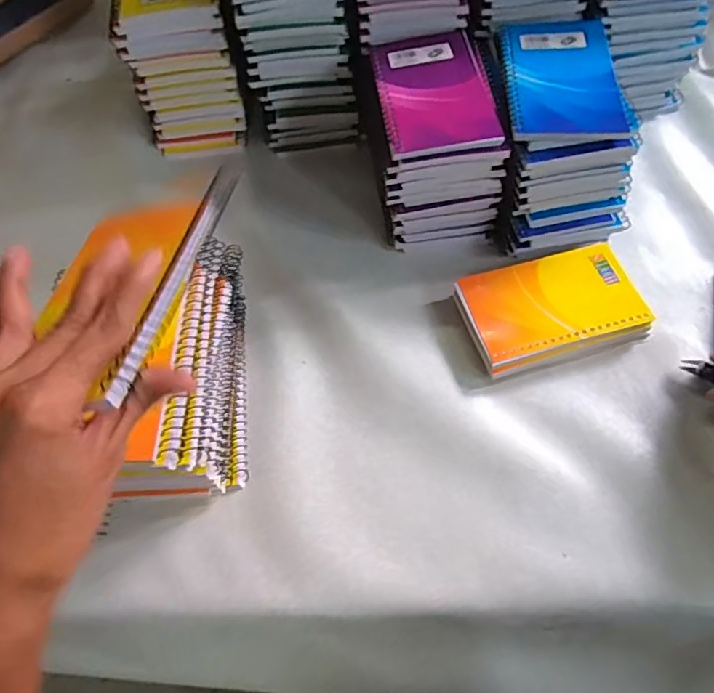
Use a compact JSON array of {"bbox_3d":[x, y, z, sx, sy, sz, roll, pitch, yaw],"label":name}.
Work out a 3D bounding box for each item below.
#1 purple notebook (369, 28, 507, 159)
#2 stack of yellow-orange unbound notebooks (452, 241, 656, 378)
[{"bbox_3d":[0.057,-0.207,0.426,0.082,0.017,0.152,-8,60,-1],"label":"purple notebook"},{"bbox_3d":[0.153,-0.028,0.425,0.131,0.023,0.084,-14,60,-5],"label":"stack of yellow-orange unbound notebooks"}]

